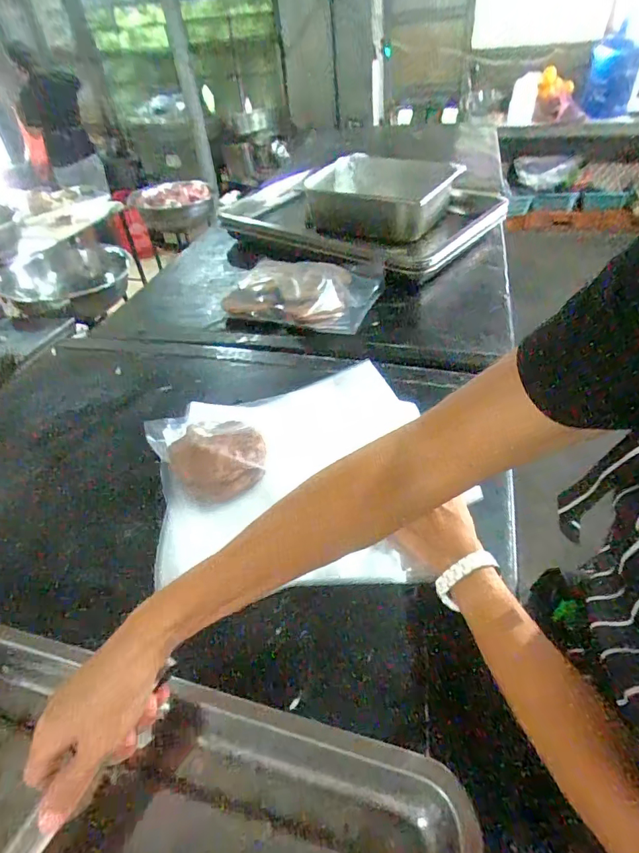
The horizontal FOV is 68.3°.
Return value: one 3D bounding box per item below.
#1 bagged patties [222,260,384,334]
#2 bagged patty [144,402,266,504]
[{"bbox_3d":[-0.035,-0.263,0.906,0.286,0.035,0.215,8,44,16],"label":"bagged patties"},{"bbox_3d":[-0.130,0.021,0.575,0.138,0.030,0.161,-29,55,-25],"label":"bagged patty"}]

